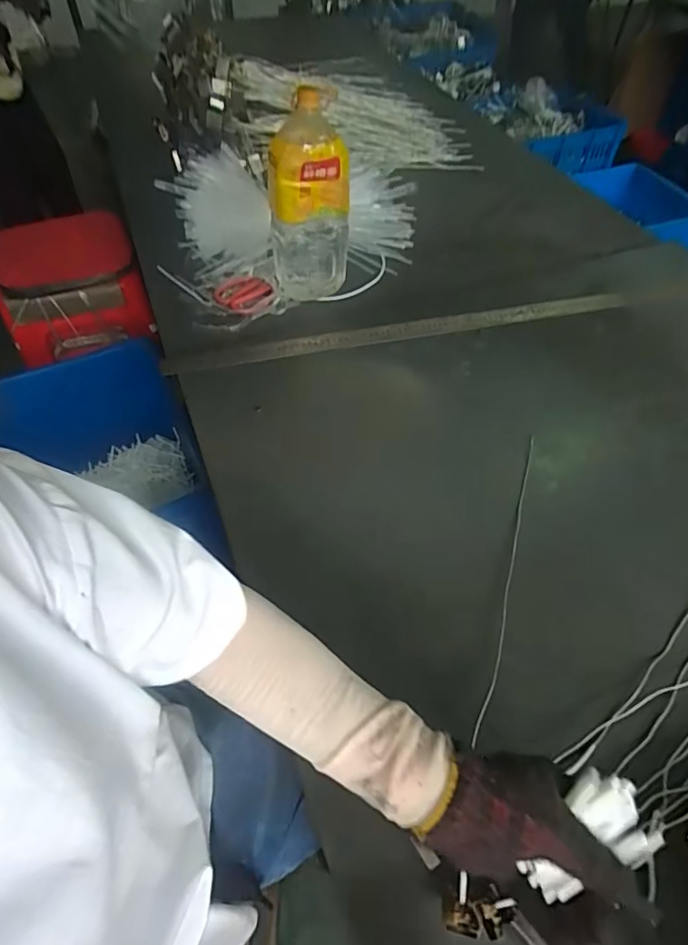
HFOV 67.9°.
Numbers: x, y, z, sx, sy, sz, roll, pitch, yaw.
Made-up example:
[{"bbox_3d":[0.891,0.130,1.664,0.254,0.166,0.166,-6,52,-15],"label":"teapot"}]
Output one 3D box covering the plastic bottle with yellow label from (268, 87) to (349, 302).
[{"bbox_3d":[-0.048,-0.387,0.752,0.118,0.293,0.106,-1,53,-5],"label":"plastic bottle with yellow label"}]

